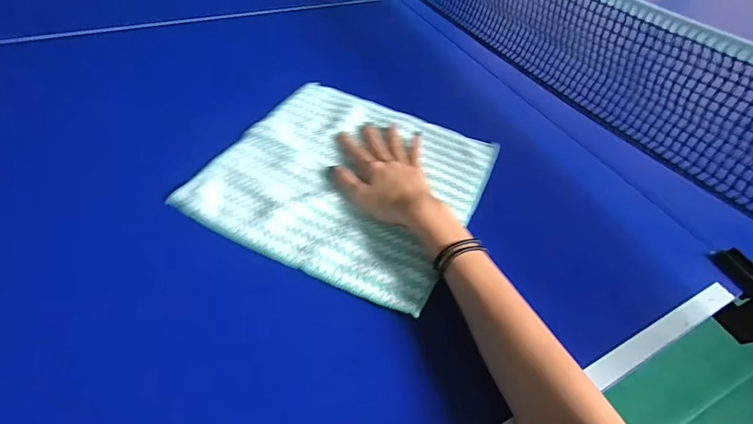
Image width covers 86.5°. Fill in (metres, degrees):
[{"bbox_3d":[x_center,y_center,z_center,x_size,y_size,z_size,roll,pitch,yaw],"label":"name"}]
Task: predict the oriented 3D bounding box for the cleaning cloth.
[{"bbox_3d":[-0.028,-0.047,0.471,0.282,0.009,0.279,23,50,13],"label":"cleaning cloth"}]

